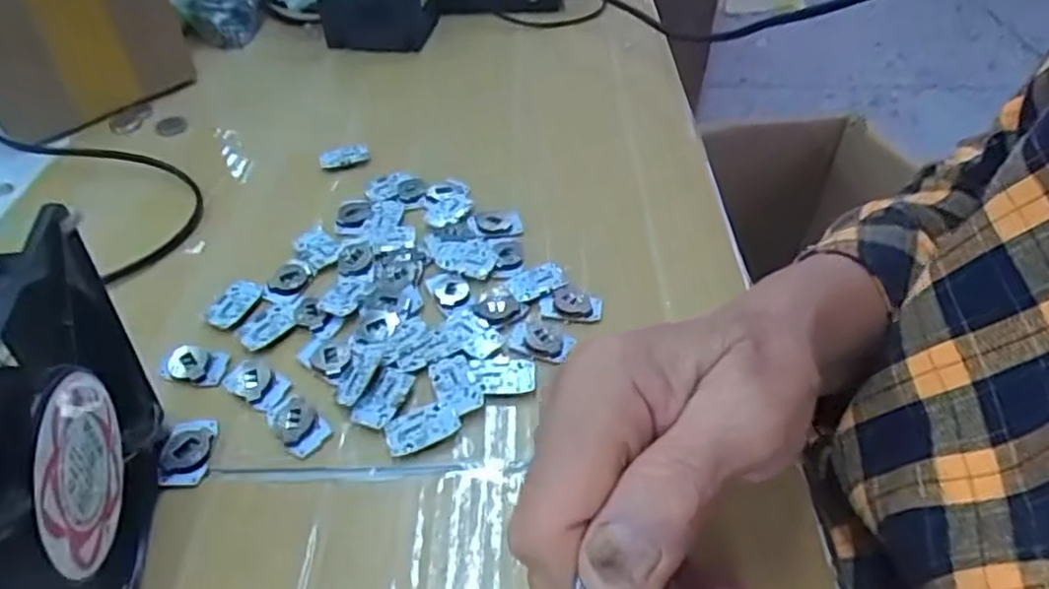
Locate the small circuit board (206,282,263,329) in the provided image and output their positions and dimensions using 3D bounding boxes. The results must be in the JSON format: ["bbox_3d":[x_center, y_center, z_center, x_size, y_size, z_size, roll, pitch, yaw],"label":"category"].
[{"bbox_3d":[-0.141,0.004,0.326,0.017,0.004,0.027,14,48,14],"label":"small circuit board"}]

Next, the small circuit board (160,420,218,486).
[{"bbox_3d":[-0.135,0.063,0.272,0.019,0.005,0.028,-3,46,-3],"label":"small circuit board"}]

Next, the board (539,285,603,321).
[{"bbox_3d":[0.023,0.003,0.327,0.029,0.005,0.020,3,46,3],"label":"board"}]

